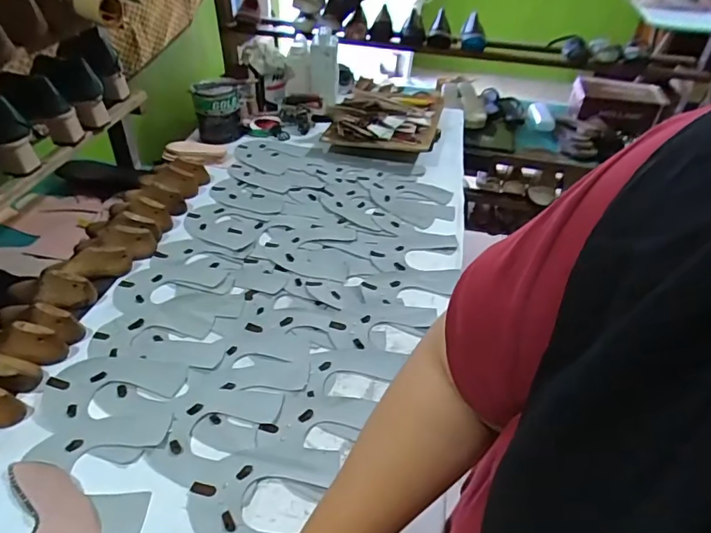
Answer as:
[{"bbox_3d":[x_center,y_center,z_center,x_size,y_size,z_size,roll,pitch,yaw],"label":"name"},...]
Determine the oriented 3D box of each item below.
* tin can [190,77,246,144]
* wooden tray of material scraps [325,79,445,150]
[{"bbox_3d":[-0.332,-0.382,1.198,0.111,0.135,0.095,-8,41,-12],"label":"tin can"},{"bbox_3d":[0.090,-0.396,1.284,0.262,0.084,0.384,14,42,13],"label":"wooden tray of material scraps"}]

